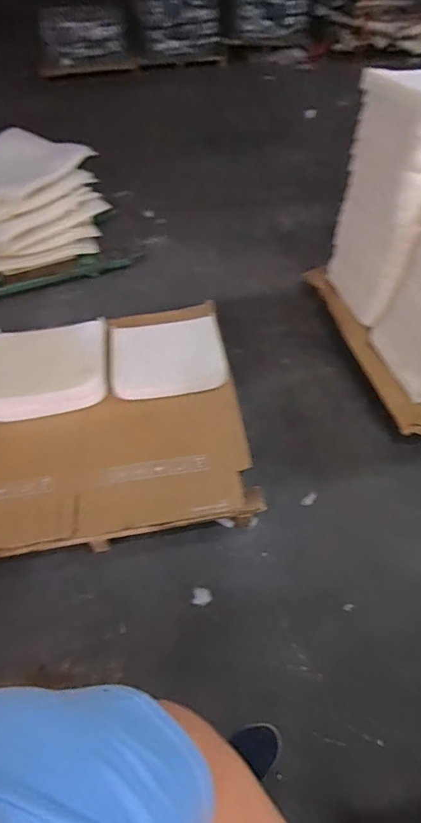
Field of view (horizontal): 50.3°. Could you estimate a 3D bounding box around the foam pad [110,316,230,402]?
[{"bbox_3d":[-0.180,-0.241,1.882,0.470,0.050,0.418,-10,64,-5],"label":"foam pad"}]

